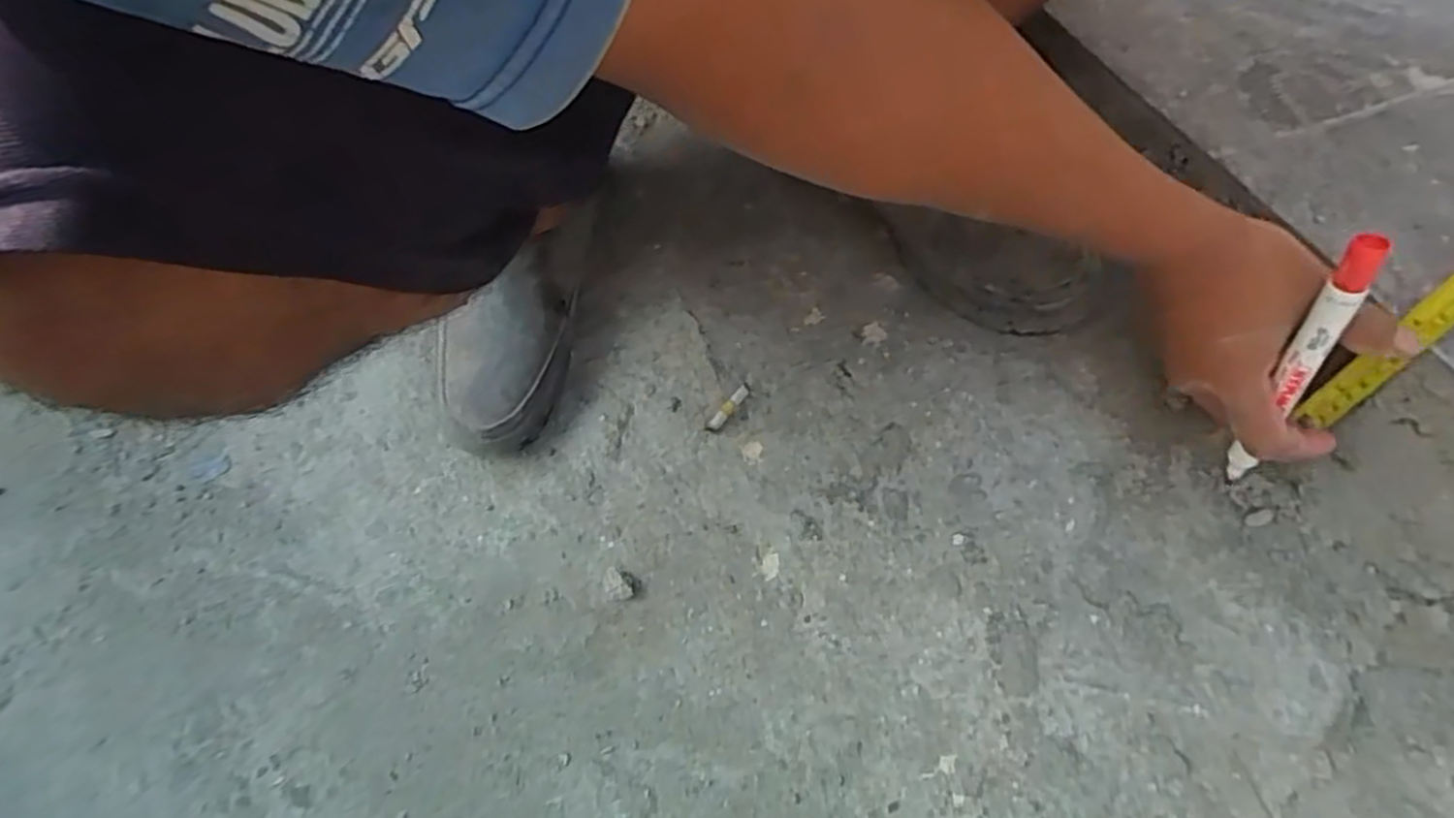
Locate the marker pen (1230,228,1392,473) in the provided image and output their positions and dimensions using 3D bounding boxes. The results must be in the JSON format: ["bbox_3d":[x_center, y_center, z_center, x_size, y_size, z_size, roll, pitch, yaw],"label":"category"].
[{"bbox_3d":[0.280,-0.016,0.380,0.015,0.154,0.014,-14,44,-8],"label":"marker pen"}]

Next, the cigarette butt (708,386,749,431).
[{"bbox_3d":[0.001,-0.001,0.533,0.008,0.007,0.038,38,80,22],"label":"cigarette butt"}]

